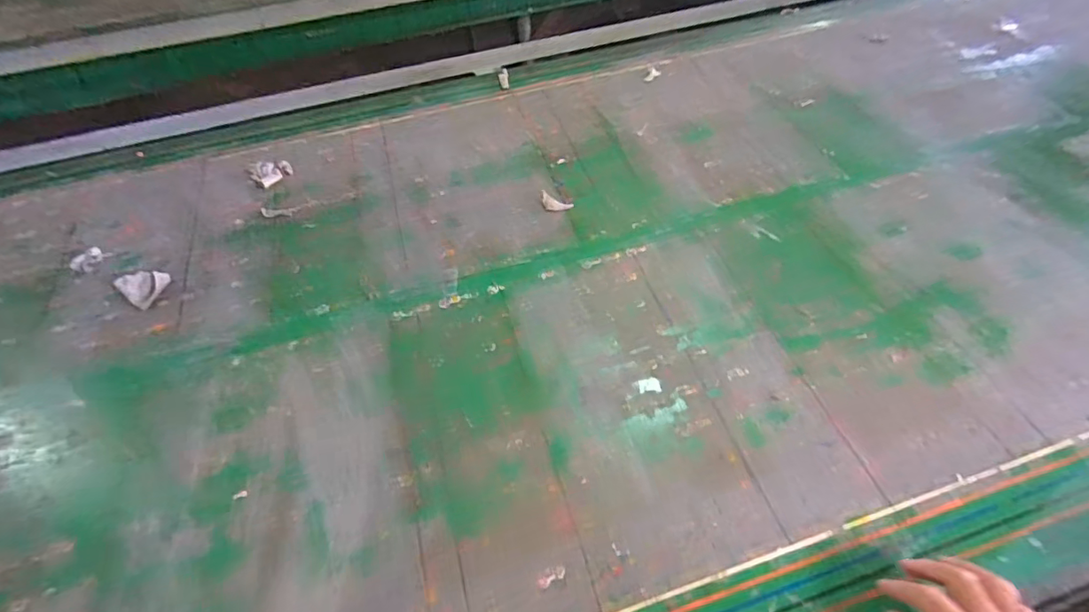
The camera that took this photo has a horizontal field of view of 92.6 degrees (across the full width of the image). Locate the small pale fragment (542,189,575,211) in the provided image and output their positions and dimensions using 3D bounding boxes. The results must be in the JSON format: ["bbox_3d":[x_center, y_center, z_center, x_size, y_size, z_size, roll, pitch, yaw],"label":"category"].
[{"bbox_3d":[0.016,-0.179,0.901,0.062,0.009,0.032,25,57,22],"label":"small pale fragment"}]

